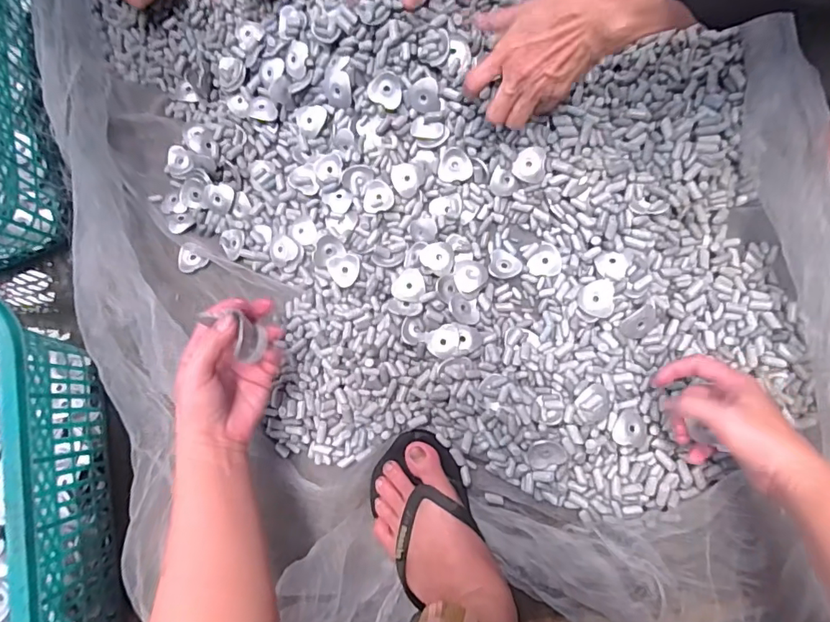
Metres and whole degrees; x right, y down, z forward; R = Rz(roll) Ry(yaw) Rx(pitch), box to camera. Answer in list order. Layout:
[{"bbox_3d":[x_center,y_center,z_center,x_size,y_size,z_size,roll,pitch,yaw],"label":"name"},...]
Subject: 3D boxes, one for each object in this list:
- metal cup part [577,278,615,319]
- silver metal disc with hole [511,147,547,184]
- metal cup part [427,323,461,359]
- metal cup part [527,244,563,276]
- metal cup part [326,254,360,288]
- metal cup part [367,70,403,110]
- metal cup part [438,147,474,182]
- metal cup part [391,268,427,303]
[{"bbox_3d":[0.178,-0.013,0.489,0.034,0.010,0.037,2,85,37],"label":"metal cup part"},{"bbox_3d":[0.117,-0.150,0.509,0.033,0.009,0.035,3,103,14],"label":"silver metal disc with hole"},{"bbox_3d":[0.029,0.030,0.501,0.032,0.012,0.033,5,86,9],"label":"metal cup part"},{"bbox_3d":[0.136,-0.053,0.521,0.033,0.007,0.033,5,86,9],"label":"metal cup part"},{"bbox_3d":[-0.075,-0.042,0.529,0.034,0.012,0.033,-4,85,8],"label":"metal cup part"},{"bbox_3d":[-0.029,-0.235,0.526,0.037,0.013,0.034,25,118,4],"label":"metal cup part"},{"bbox_3d":[0.043,-0.156,0.527,0.036,0.010,0.033,-4,85,8],"label":"metal cup part"},{"bbox_3d":[-0.007,-0.025,0.520,0.034,0.007,0.033,-1,85,8],"label":"metal cup part"}]

